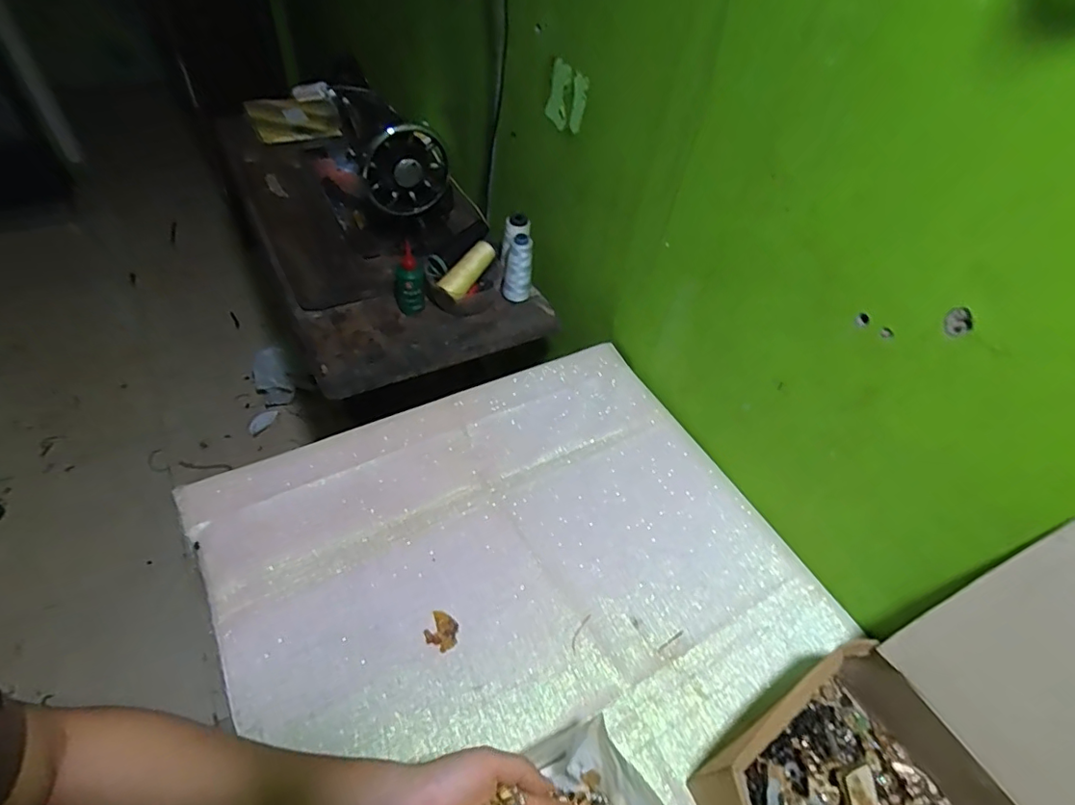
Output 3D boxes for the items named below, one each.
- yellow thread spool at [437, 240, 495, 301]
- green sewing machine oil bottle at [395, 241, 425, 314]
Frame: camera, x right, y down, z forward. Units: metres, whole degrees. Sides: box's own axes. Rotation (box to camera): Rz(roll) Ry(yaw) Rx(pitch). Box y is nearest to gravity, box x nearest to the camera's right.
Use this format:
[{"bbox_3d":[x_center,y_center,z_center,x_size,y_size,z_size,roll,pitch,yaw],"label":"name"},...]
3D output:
[{"bbox_3d":[-0.108,-0.211,0.869,0.035,0.036,0.113,34,75,22],"label":"yellow thread spool"},{"bbox_3d":[-0.198,-0.186,0.840,0.045,0.107,0.034,-3,50,-8],"label":"green sewing machine oil bottle"}]

